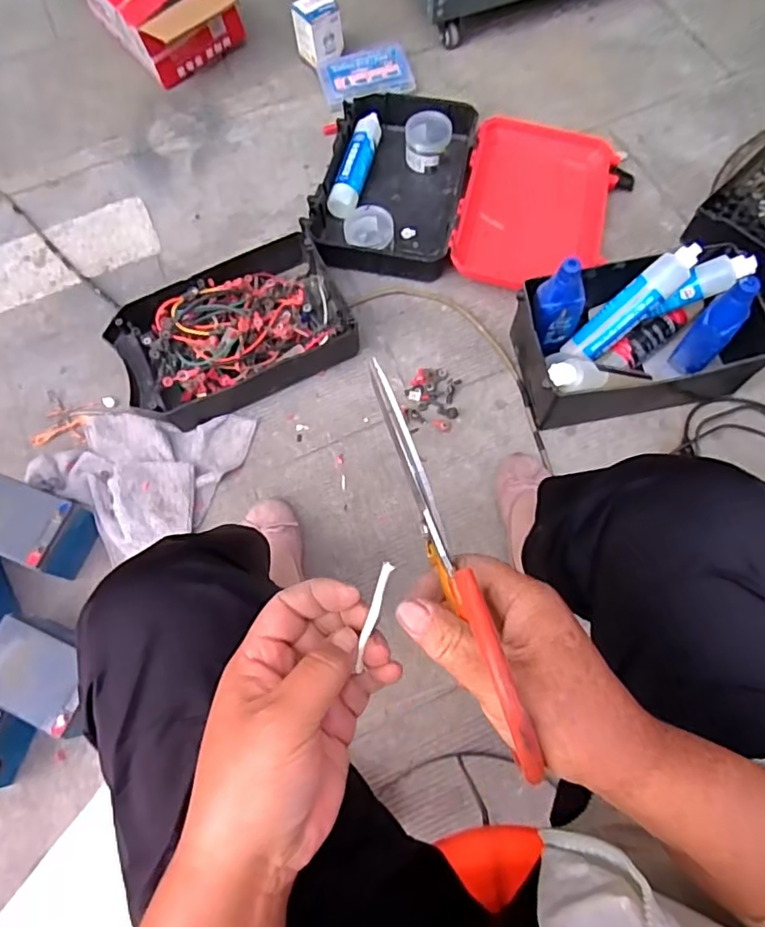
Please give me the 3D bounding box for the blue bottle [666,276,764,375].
[{"bbox_3d":[0.480,-0.195,0.855,0.050,0.168,0.050,-1,70,2],"label":"blue bottle"}]

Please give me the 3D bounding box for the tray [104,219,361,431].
[{"bbox_3d":[-0.246,-0.226,0.976,0.362,0.082,0.258,-24,71,-6],"label":"tray"}]

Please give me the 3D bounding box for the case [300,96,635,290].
[{"bbox_3d":[0.157,-0.489,1.064,0.522,0.079,0.387,6,71,5],"label":"case"}]

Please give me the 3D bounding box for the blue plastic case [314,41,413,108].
[{"bbox_3d":[-0.032,-0.783,1.186,0.184,0.028,0.115,-16,70,-3],"label":"blue plastic case"}]

